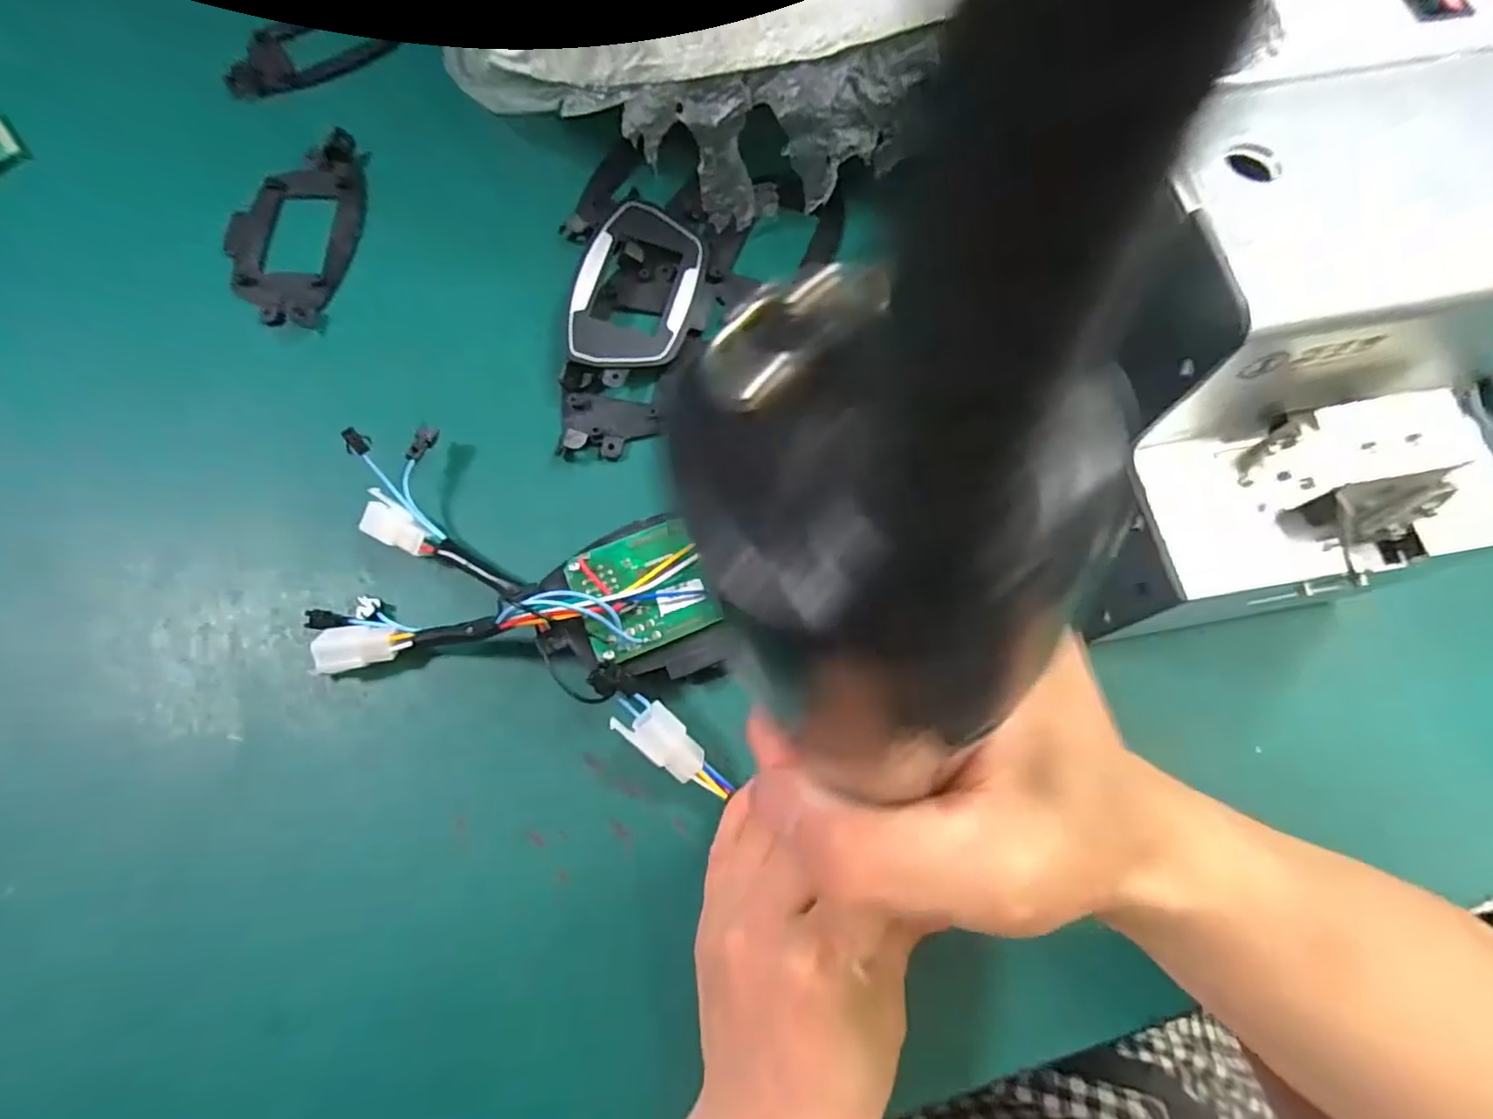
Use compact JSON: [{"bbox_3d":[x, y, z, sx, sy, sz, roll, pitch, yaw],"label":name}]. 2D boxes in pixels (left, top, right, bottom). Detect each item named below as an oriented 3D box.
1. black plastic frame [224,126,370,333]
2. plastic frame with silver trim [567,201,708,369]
[{"bbox_3d":[-0.249,-0.178,0.360,0.072,0.013,0.122,-2,72,1],"label":"black plastic frame"},{"bbox_3d":[-0.055,-0.139,0.341,0.059,0.019,0.100,9,73,5],"label":"plastic frame with silver trim"}]

